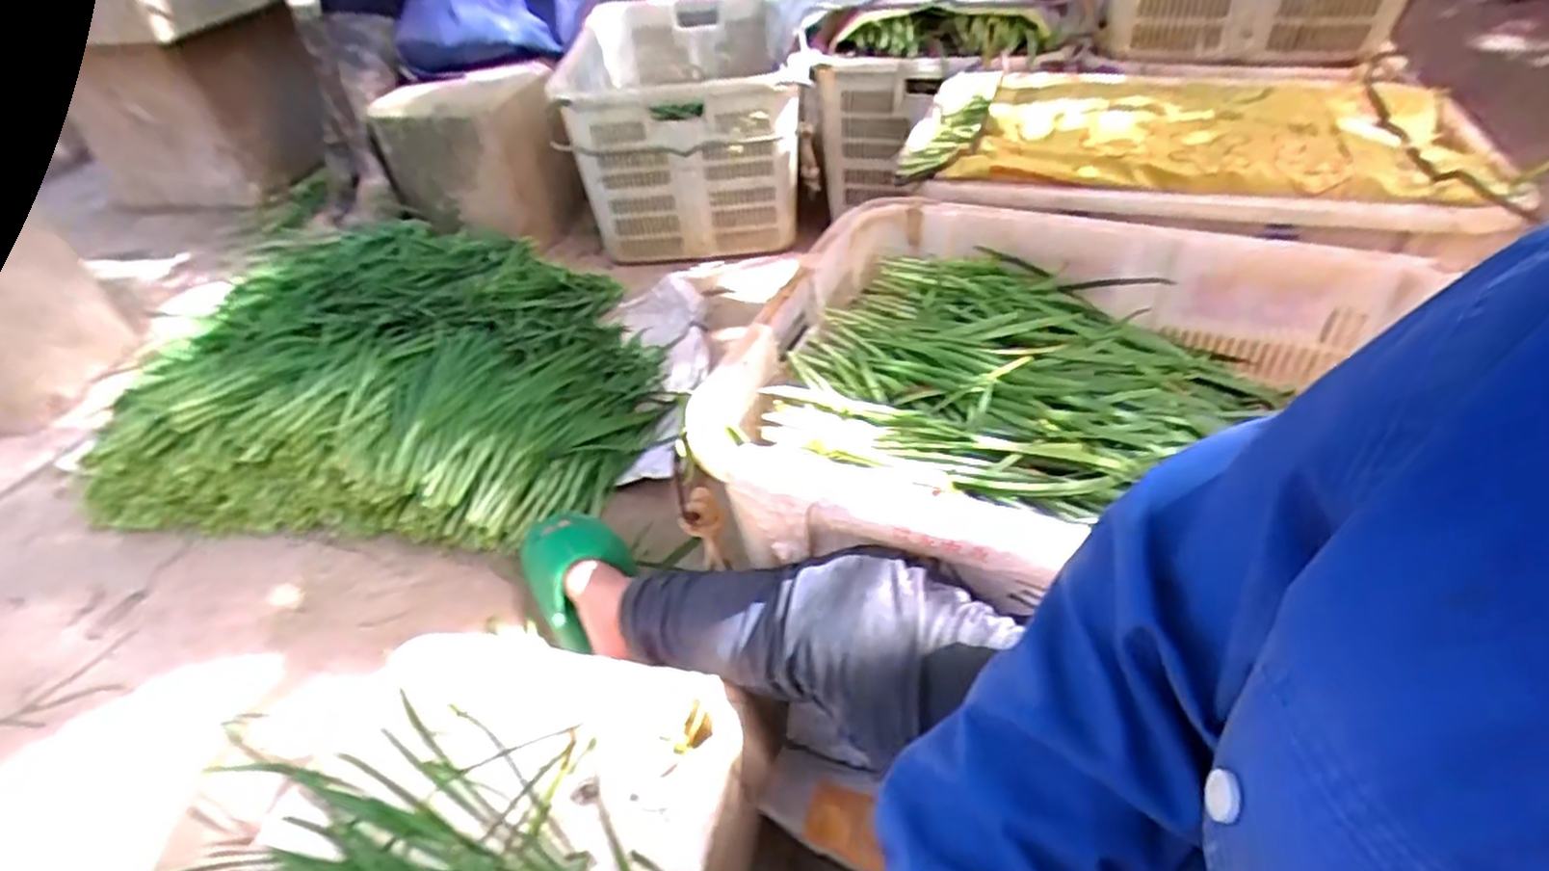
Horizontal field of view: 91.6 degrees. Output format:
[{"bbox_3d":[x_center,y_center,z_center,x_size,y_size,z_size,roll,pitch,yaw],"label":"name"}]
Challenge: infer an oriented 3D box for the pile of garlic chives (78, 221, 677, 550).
[{"bbox_3d":[-0.556,-0.128,1.172,0.746,0.228,0.611,2,41,8],"label":"pile of garlic chives"}]

